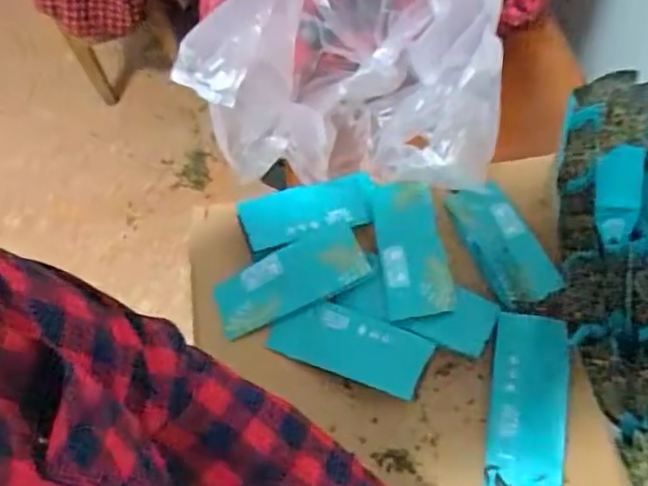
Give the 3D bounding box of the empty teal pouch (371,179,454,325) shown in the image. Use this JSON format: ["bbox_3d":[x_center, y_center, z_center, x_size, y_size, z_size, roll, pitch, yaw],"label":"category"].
[{"bbox_3d":[0.073,0.002,0.544,0.055,0.012,0.133,-17,58,16],"label":"empty teal pouch"}]

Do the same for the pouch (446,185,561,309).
[{"bbox_3d":[0.154,-0.002,0.551,0.051,0.010,0.128,-28,53,11],"label":"pouch"}]

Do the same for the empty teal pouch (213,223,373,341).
[{"bbox_3d":[-0.030,0.033,0.542,0.133,0.010,0.056,-28,70,1],"label":"empty teal pouch"}]

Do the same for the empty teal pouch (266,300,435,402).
[{"bbox_3d":[0.019,0.081,0.514,0.128,0.008,0.053,17,72,21],"label":"empty teal pouch"}]

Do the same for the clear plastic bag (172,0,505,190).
[{"bbox_3d":[0.061,-0.215,0.681,0.297,0.303,0.326,20,61,16],"label":"clear plastic bag"}]

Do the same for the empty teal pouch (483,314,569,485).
[{"bbox_3d":[0.155,0.121,0.481,0.056,0.008,0.132,6,75,8],"label":"empty teal pouch"}]

